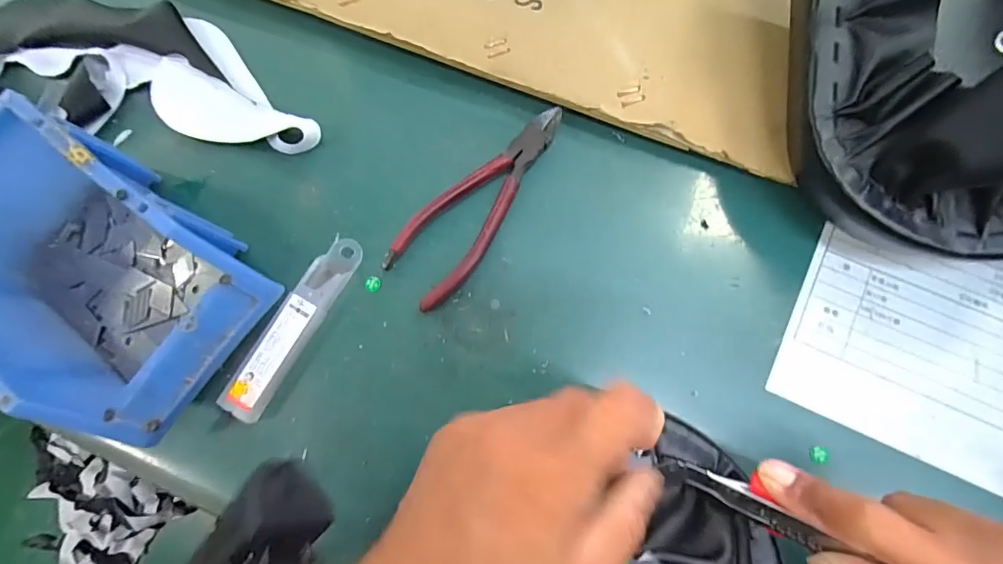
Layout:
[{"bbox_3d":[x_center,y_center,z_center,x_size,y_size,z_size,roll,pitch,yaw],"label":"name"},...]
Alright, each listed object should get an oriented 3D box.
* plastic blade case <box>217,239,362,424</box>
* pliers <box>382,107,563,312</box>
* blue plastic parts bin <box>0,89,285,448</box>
[{"bbox_3d":[-0.131,0.027,0.293,0.026,0.014,0.125,29,84,8],"label":"plastic blade case"},{"bbox_3d":[-0.010,-0.053,0.301,0.050,0.010,0.152,43,86,9],"label":"pliers"},{"bbox_3d":[-0.239,-0.006,0.274,0.175,0.077,0.117,36,85,9],"label":"blue plastic parts bin"}]

